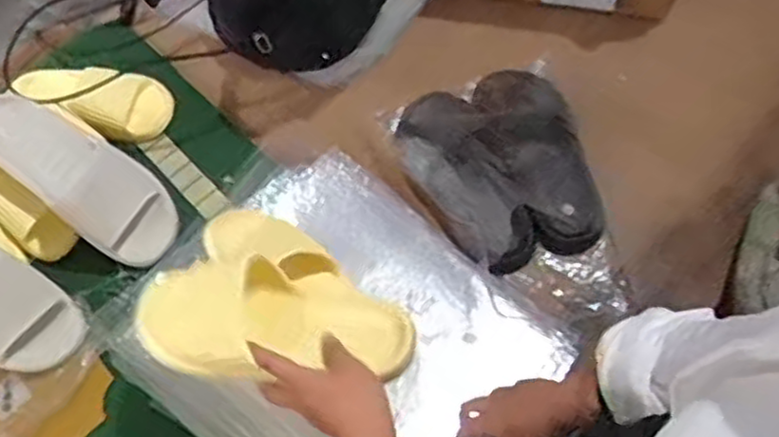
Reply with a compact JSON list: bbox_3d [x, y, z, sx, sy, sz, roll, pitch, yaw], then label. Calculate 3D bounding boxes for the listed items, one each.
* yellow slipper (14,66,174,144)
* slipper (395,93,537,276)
[{"bbox_3d":[-0.423,-0.177,1.035,0.233,0.066,0.107,18,65,14],"label":"yellow slipper"},{"bbox_3d":[0.085,-0.068,0.894,0.109,0.132,0.277,-21,62,-6],"label":"slipper"}]

